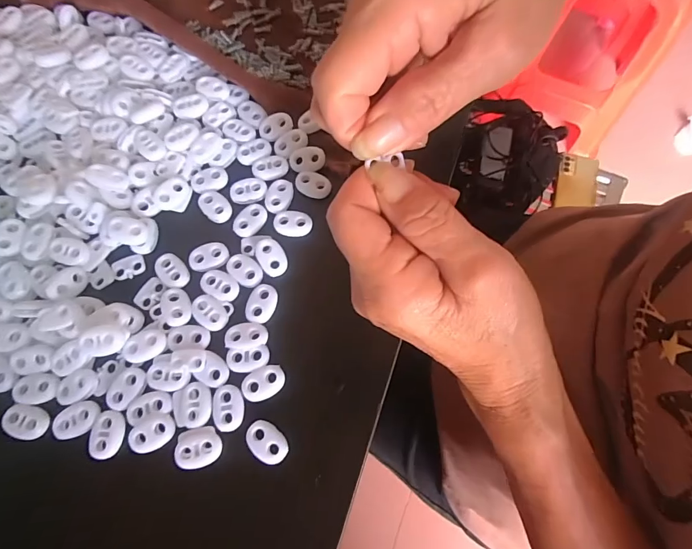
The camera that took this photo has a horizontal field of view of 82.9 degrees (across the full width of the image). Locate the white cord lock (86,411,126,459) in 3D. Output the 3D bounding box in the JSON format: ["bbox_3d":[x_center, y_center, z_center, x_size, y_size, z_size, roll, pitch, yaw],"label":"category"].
[{"bbox_3d":[-0.121,0.080,0.197,0.016,0.004,0.022,11,72,3],"label":"white cord lock"}]

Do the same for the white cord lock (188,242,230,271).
[{"bbox_3d":[-0.079,-0.011,0.226,0.022,0.004,0.015,-23,74,-8],"label":"white cord lock"}]

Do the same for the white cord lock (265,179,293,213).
[{"bbox_3d":[-0.041,-0.049,0.237,0.015,0.004,0.022,9,72,2],"label":"white cord lock"}]

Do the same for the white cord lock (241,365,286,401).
[{"bbox_3d":[-0.043,0.056,0.203,0.023,0.004,0.015,-27,74,-9],"label":"white cord lock"}]

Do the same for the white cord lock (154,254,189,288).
[{"bbox_3d":[-0.100,-0.002,0.224,0.015,0.004,0.023,-43,77,-13],"label":"white cord lock"}]

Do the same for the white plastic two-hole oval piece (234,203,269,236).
[{"bbox_3d":[-0.057,-0.033,0.233,0.015,0.004,0.023,41,76,12],"label":"white plastic two-hole oval piece"}]

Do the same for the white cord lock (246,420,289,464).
[{"bbox_3d":[-0.040,0.084,0.195,0.016,0.004,0.022,-42,77,-13],"label":"white cord lock"}]

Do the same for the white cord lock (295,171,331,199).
[{"bbox_3d":[-0.020,-0.056,0.240,0.022,0.004,0.015,10,72,3],"label":"white cord lock"}]

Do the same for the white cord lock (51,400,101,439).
[{"bbox_3d":[-0.138,0.074,0.200,0.023,0.004,0.015,-22,73,-8],"label":"white cord lock"}]

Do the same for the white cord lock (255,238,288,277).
[{"bbox_3d":[-0.043,-0.010,0.226,0.015,0.004,0.022,-35,76,-11],"label":"white cord lock"}]

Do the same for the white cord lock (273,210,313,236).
[{"bbox_3d":[-0.032,-0.031,0.233,0.023,0.004,0.015,3,72,0],"label":"white cord lock"}]

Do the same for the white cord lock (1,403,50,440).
[{"bbox_3d":[-0.164,0.075,0.200,0.021,0.005,0.015,17,72,5],"label":"white cord lock"}]

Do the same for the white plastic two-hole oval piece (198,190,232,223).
[{"bbox_3d":[-0.080,-0.042,0.236,0.024,0.004,0.016,43,76,12],"label":"white plastic two-hole oval piece"}]

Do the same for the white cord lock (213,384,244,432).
[{"bbox_3d":[-0.061,0.068,0.201,0.015,0.004,0.022,-8,72,-3],"label":"white cord lock"}]

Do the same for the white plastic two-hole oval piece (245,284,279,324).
[{"bbox_3d":[-0.047,0.016,0.217,0.015,0.004,0.022,13,72,4],"label":"white plastic two-hole oval piece"}]

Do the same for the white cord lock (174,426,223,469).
[{"bbox_3d":[-0.074,0.086,0.194,0.022,0.004,0.018,-12,72,-5],"label":"white cord lock"}]

